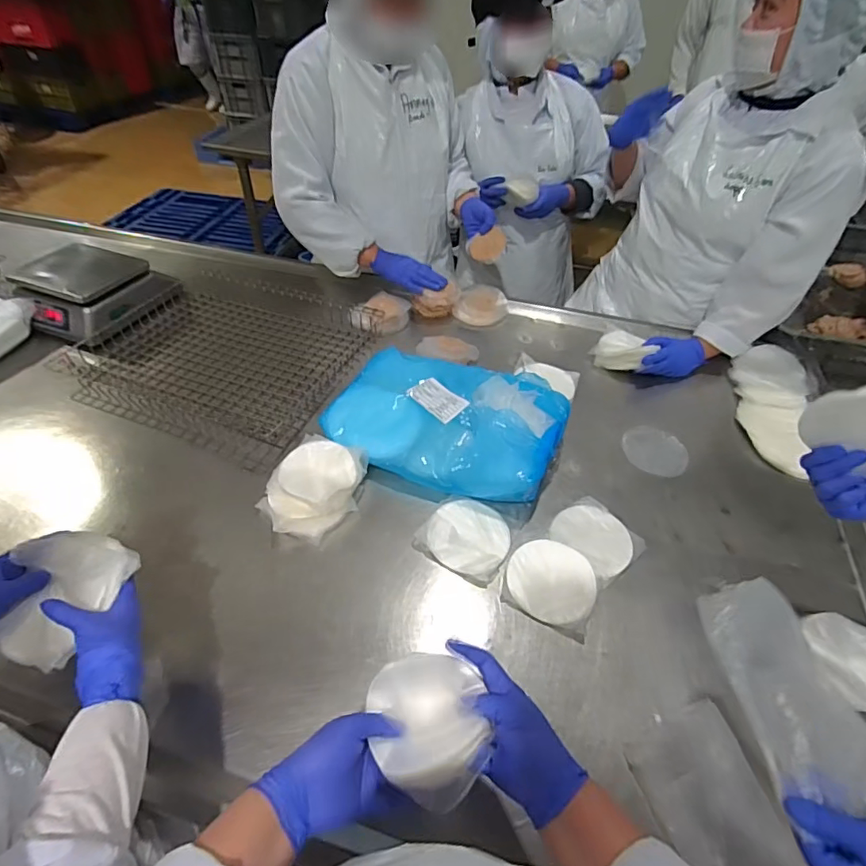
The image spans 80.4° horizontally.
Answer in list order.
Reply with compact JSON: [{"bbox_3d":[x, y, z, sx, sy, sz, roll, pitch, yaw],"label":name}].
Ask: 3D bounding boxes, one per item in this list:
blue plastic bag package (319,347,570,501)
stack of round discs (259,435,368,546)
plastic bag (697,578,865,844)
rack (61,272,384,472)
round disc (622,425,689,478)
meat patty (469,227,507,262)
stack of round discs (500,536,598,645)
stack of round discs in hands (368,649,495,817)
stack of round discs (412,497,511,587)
[{"bbox_3d":[0.025,-0.034,0.894,0.390,0.080,0.257,18,49,14],"label":"blue plastic bag package"},{"bbox_3d":[-0.192,0.086,0.834,0.133,0.061,0.169,14,48,11],"label":"stack of round discs"},{"bbox_3d":[0.355,0.255,0.521,0.103,0.033,0.200,-9,59,-13],"label":"plastic bag"},{"bbox_3d":[-0.417,-0.180,1.082,0.502,0.029,0.503,18,49,13],"label":"rack"},{"bbox_3d":[0.412,0.033,0.954,0.115,0.005,0.137,21,42,19],"label":"round disc"},{"bbox_3d":[0.130,-0.441,1.202,0.085,0.015,0.093,-26,54,12],"label":"meat patty"},{"bbox_3d":[0.170,0.215,0.742,0.127,0.025,0.118,20,50,16],"label":"stack of round discs"},{"bbox_3d":[-0.005,0.267,0.485,0.121,0.021,0.112,28,52,22],"label":"stack of round discs in hands"},{"bbox_3d":[0.053,0.158,0.785,0.129,0.014,0.122,25,51,19],"label":"stack of round discs"}]

